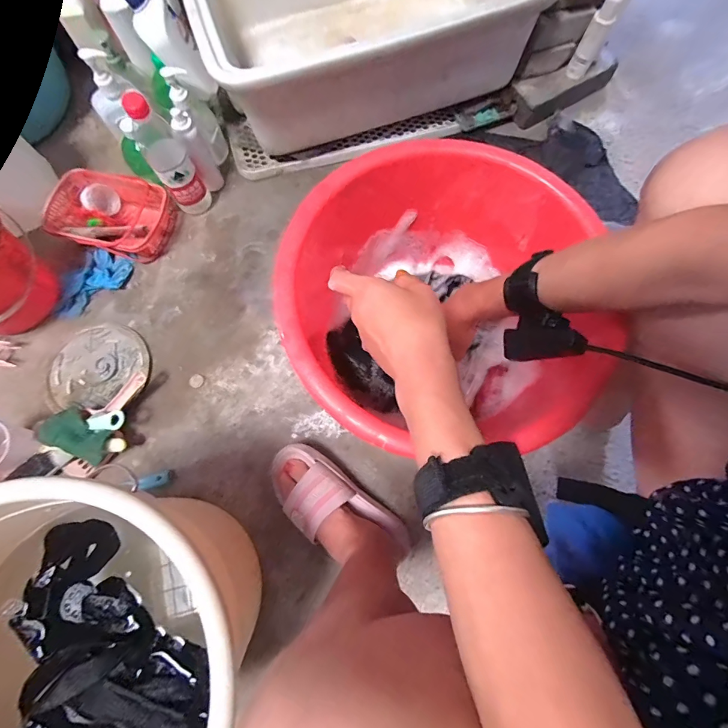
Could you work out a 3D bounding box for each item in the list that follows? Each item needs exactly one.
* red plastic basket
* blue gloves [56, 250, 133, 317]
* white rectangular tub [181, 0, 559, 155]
[{"bbox_3d":[-0.469,-0.271,0.683,0.201,0.056,0.140,13,76,3],"label":"red plastic basket"},{"bbox_3d":[-0.490,-0.145,0.668,0.098,0.017,0.138,32,77,8],"label":"blue gloves"},{"bbox_3d":[-0.001,-0.639,0.679,0.565,0.204,0.379,-15,76,-4],"label":"white rectangular tub"}]

